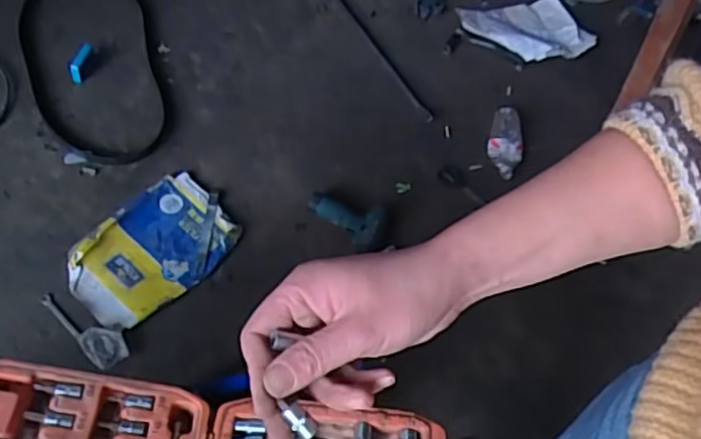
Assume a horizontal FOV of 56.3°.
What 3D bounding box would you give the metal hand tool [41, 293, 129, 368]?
[{"bbox_3d":[-0.510,0.202,1.258,0.206,0.030,0.068,38,60,16],"label":"metal hand tool"}]

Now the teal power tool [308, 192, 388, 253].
[{"bbox_3d":[-0.003,-0.007,1.470,0.181,0.108,0.076,25,58,-4],"label":"teal power tool"}]

